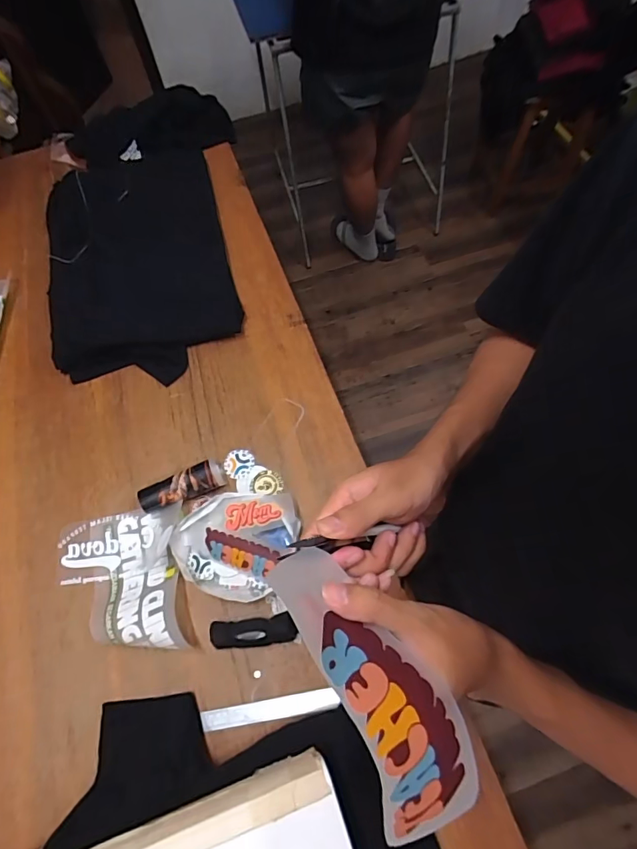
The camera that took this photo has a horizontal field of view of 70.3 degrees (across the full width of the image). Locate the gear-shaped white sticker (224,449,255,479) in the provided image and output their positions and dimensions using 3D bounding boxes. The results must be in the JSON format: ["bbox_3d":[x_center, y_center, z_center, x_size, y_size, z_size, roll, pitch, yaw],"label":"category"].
[{"bbox_3d":[-0.144,0.070,0.817,0.054,0.004,0.054,39,78,18],"label":"gear-shaped white sticker"}]

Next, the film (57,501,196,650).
[{"bbox_3d":[-0.322,0.248,0.720,0.216,0.063,0.226,-10,67,-2],"label":"film"}]

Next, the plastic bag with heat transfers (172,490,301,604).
[{"bbox_3d":[-0.134,0.196,0.736,0.199,0.051,0.160,-2,67,1],"label":"plastic bag with heat transfers"}]

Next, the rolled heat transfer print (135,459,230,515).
[{"bbox_3d":[-0.233,0.108,0.782,0.144,0.046,0.054,-25,69,-9],"label":"rolled heat transfer print"}]

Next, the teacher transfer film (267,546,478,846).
[{"bbox_3d":[0.030,0.143,0.246,0.061,0.050,0.163,-34,78,-12],"label":"teacher transfer film"}]

